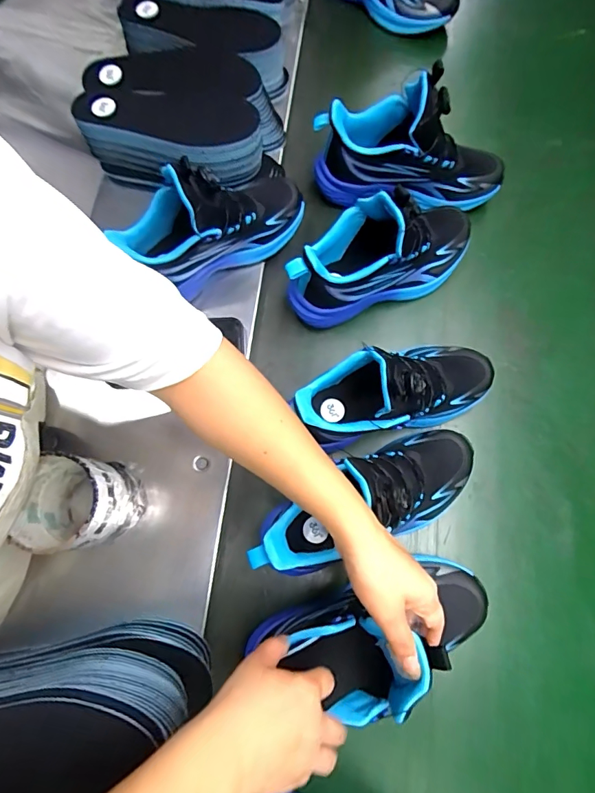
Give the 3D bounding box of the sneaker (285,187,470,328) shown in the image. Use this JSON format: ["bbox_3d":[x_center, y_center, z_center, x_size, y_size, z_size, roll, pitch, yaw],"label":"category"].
[{"bbox_3d":[0.103,-0.169,0.519,0.239,0.146,0.084,-21,74,-5],"label":"sneaker"}]

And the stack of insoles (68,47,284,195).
[{"bbox_3d":[-0.148,-0.358,0.561,0.234,0.080,0.178,14,72,6],"label":"stack of insoles"}]

